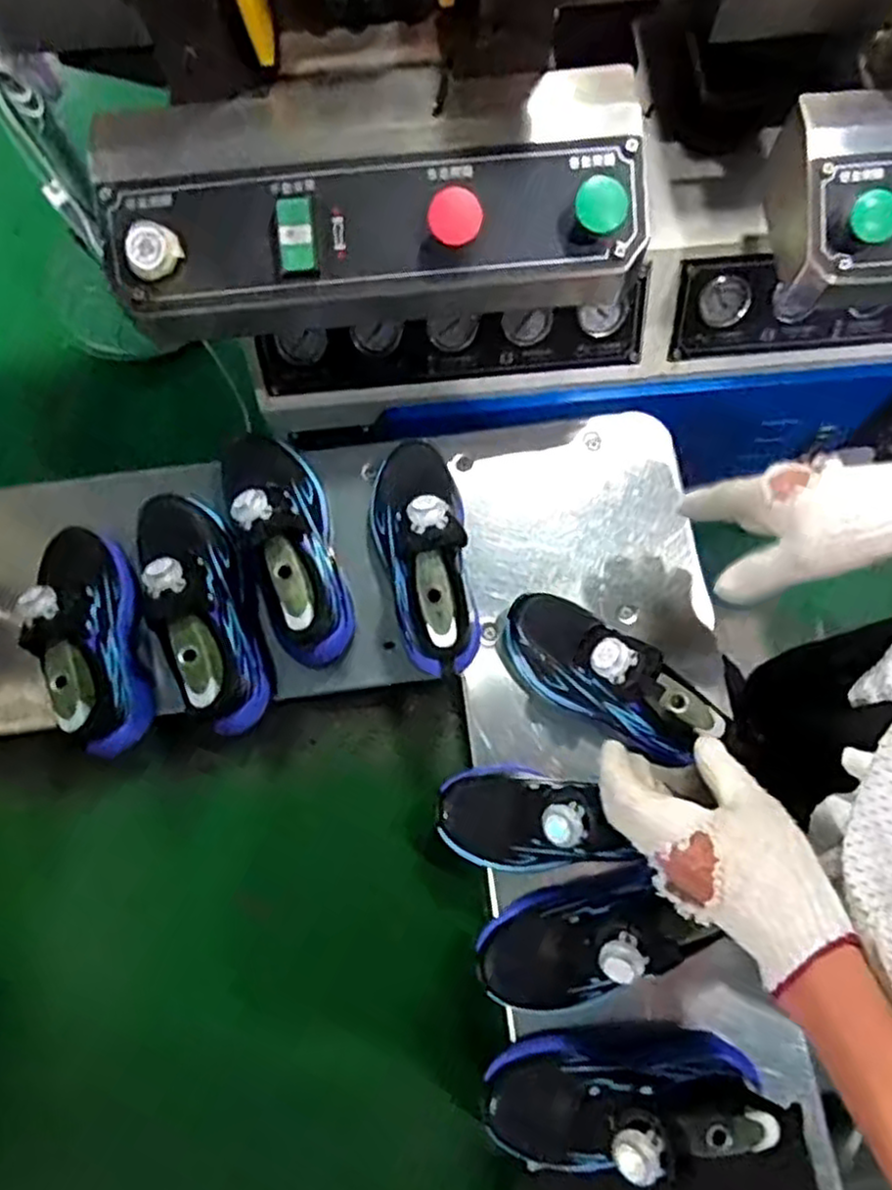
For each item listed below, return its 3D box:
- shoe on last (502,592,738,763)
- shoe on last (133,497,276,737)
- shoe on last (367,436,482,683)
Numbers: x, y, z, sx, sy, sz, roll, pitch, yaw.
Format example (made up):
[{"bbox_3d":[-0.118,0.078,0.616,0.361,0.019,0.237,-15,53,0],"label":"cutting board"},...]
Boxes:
[{"bbox_3d":[0.138,0.062,0.617,0.192,0.111,0.080,31,77,8],"label":"shoe on last"},{"bbox_3d":[-0.214,0.001,0.624,0.090,0.102,0.221,-27,76,-6],"label":"shoe on last"},{"bbox_3d":[-0.023,-0.043,0.646,0.087,0.122,0.220,-5,75,-1],"label":"shoe on last"}]

